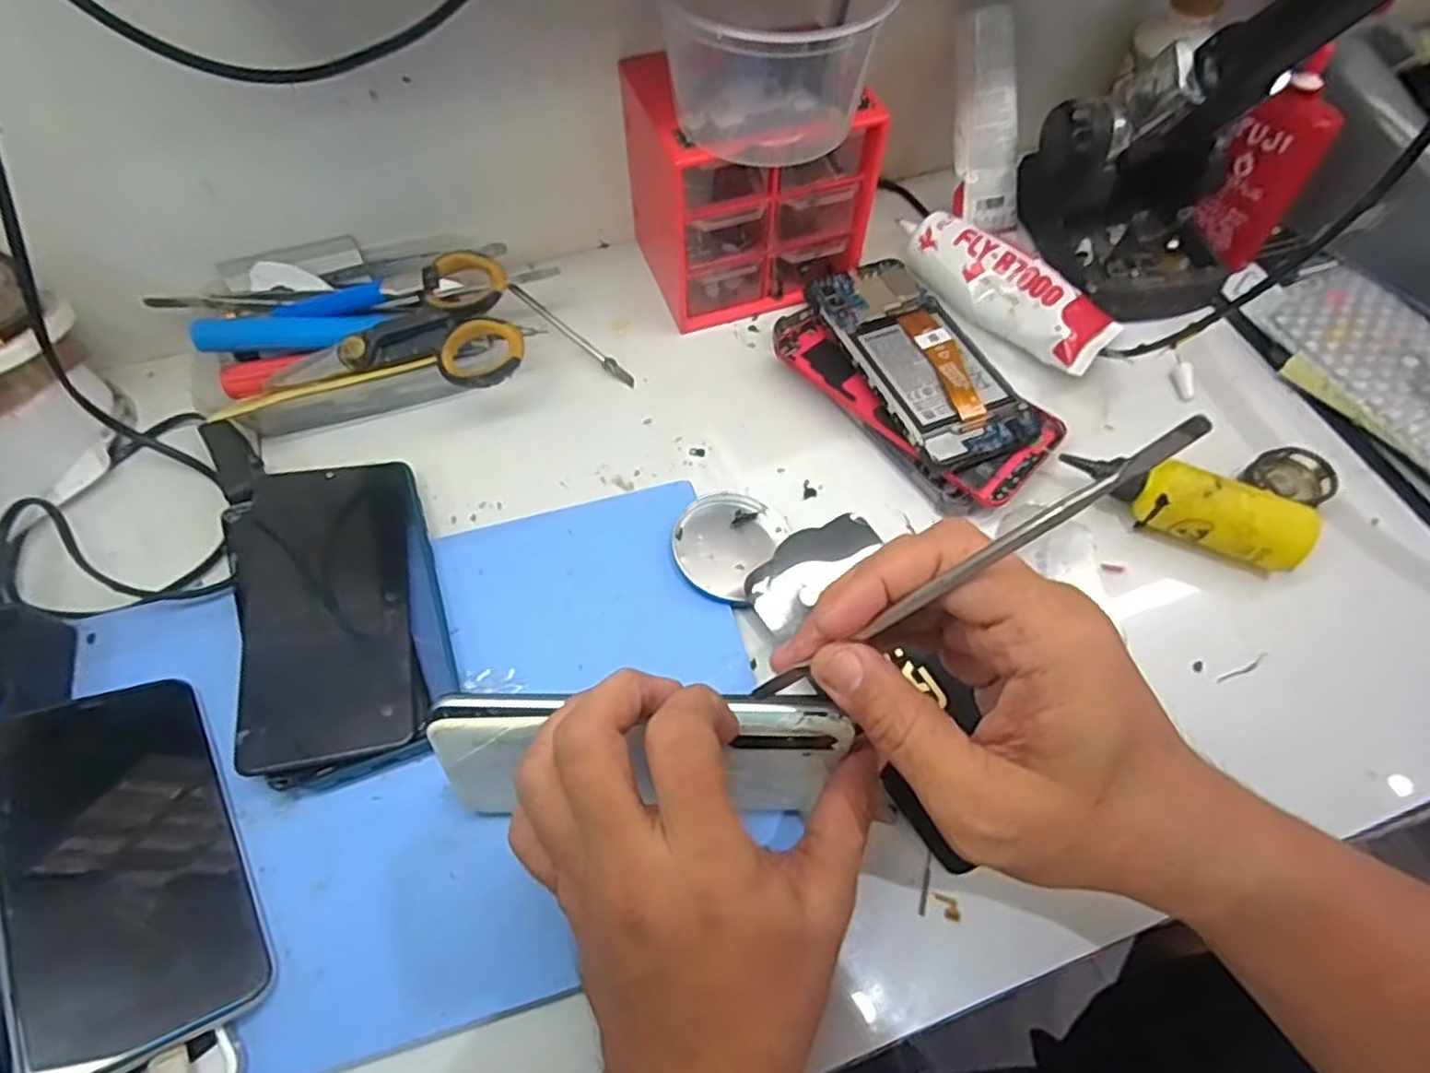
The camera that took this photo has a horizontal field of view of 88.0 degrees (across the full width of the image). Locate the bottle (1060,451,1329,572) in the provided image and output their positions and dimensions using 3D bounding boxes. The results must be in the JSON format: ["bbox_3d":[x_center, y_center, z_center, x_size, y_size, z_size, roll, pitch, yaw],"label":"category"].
[{"bbox_3d":[0.247,-0.013,0.393,0.118,0.041,0.030,18,62,10],"label":"bottle"}]

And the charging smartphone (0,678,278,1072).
[{"bbox_3d":[-0.230,0.124,0.288,0.074,0.013,0.144,-10,57,-43],"label":"charging smartphone"}]

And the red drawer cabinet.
[{"bbox_3d":[0.024,-0.216,0.454,0.133,0.115,0.096,-14,62,-8],"label":"red drawer cabinet"}]

